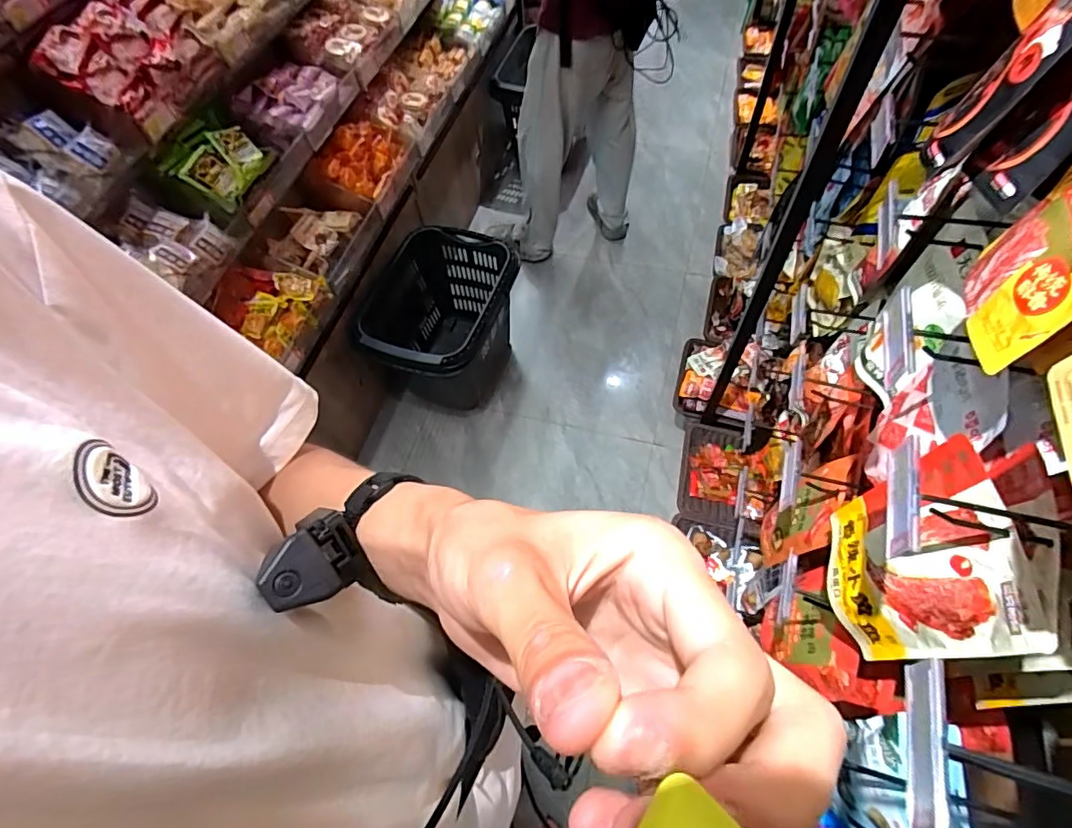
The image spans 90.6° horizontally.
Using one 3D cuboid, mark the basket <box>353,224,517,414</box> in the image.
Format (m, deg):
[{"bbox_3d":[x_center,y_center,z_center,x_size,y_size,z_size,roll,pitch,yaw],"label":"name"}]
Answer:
[{"bbox_3d":[-0.288,-0.258,1.826,0.405,0.488,0.524,11,62,9],"label":"basket"}]

